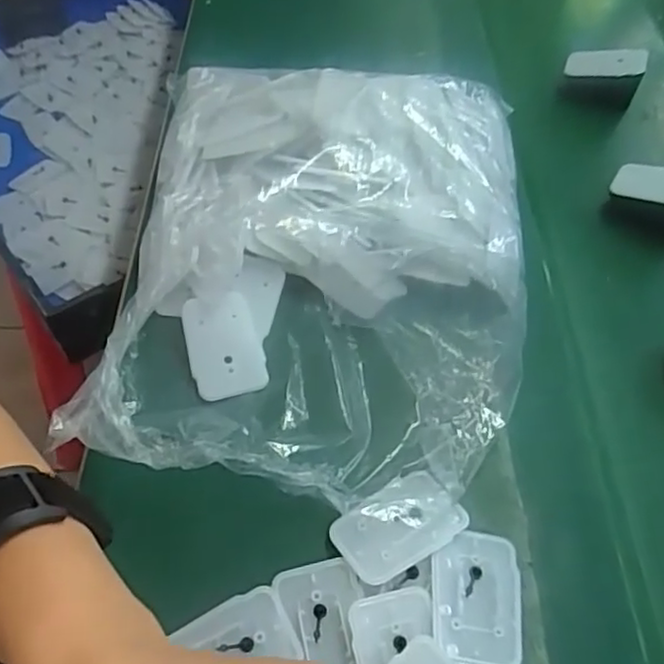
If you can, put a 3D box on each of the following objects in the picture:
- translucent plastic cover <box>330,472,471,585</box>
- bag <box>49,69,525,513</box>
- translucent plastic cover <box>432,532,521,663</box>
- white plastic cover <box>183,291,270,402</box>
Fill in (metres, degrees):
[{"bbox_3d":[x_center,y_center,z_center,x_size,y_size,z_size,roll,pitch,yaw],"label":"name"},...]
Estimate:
[{"bbox_3d":[0.036,0.104,0.353,0.065,0.007,0.041,-26,58,-22],"label":"translucent plastic cover"},{"bbox_3d":[0.000,-0.056,0.439,0.273,0.085,0.341,6,52,1],"label":"bag"},{"bbox_3d":[0.072,0.134,0.333,0.043,0.014,0.066,10,52,4],"label":"translucent plastic cover"},{"bbox_3d":[-0.069,0.009,0.420,0.045,0.005,0.068,-12,75,-12],"label":"white plastic cover"}]

